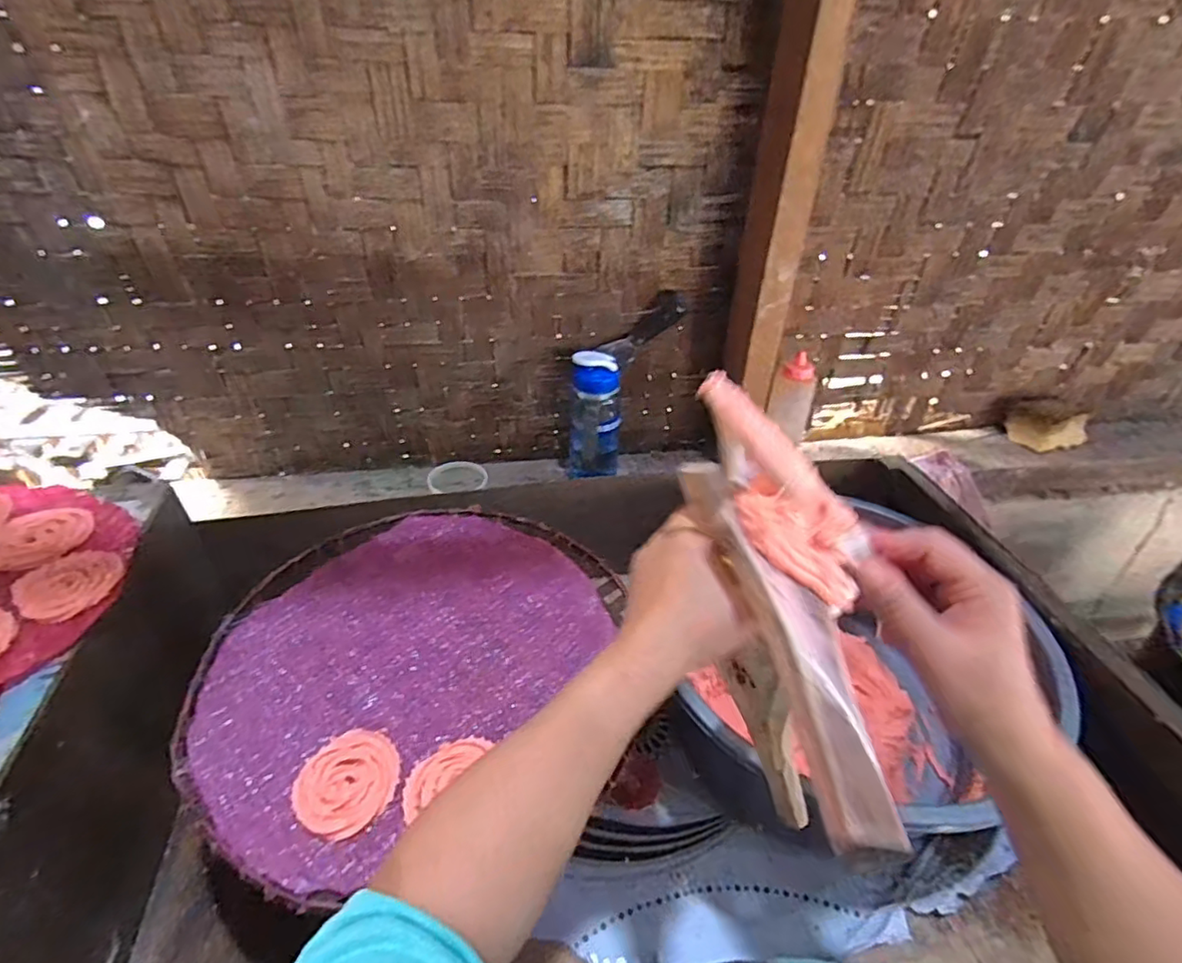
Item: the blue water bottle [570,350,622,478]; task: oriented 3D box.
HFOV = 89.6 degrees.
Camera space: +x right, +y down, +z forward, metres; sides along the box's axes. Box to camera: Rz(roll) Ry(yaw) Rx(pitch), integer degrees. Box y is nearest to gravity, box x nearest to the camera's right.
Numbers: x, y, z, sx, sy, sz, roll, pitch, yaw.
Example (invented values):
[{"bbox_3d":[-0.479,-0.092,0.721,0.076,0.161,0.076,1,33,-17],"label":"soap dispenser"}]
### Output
[{"bbox_3d":[0.005,-0.091,0.870,0.076,0.183,0.069,4,38,2],"label":"blue water bottle"}]

